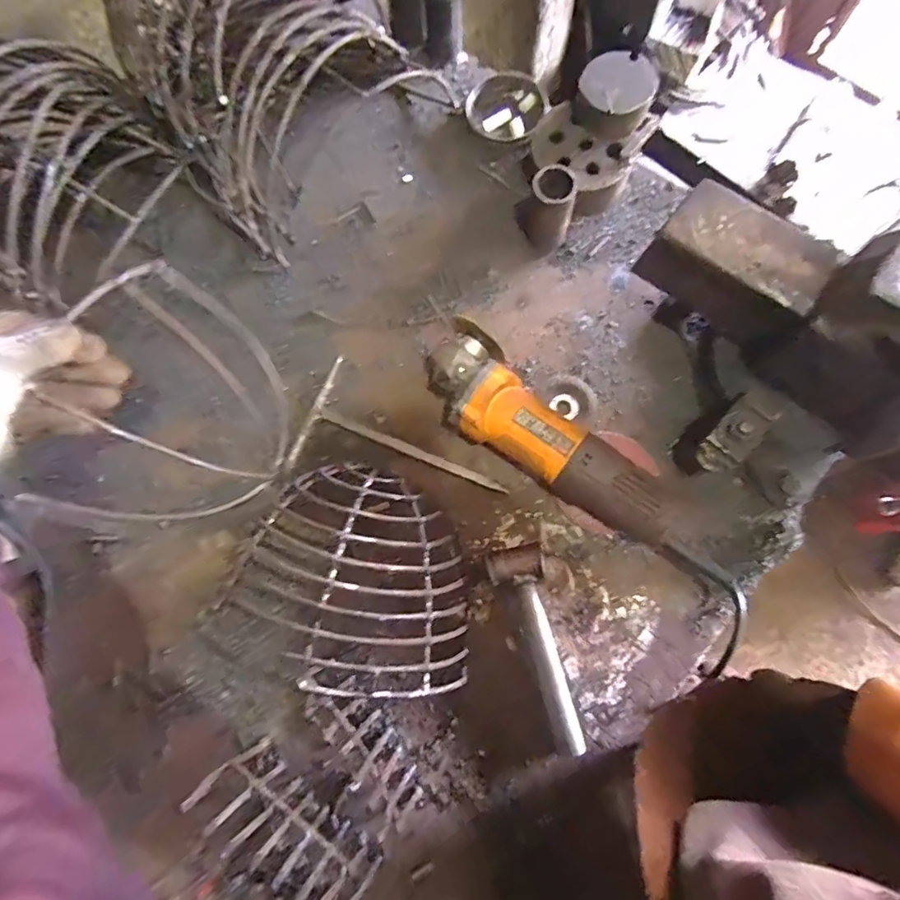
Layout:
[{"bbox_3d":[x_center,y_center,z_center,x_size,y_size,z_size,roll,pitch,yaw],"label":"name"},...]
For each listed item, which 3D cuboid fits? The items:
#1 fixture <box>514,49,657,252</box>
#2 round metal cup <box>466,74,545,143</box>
[{"bbox_3d":[0.141,-0.313,0.547,0.113,0.094,0.176,19,79,5],"label":"fixture"},{"bbox_3d":[0.064,-0.396,0.597,0.086,0.027,0.077,0,78,1],"label":"round metal cup"}]

